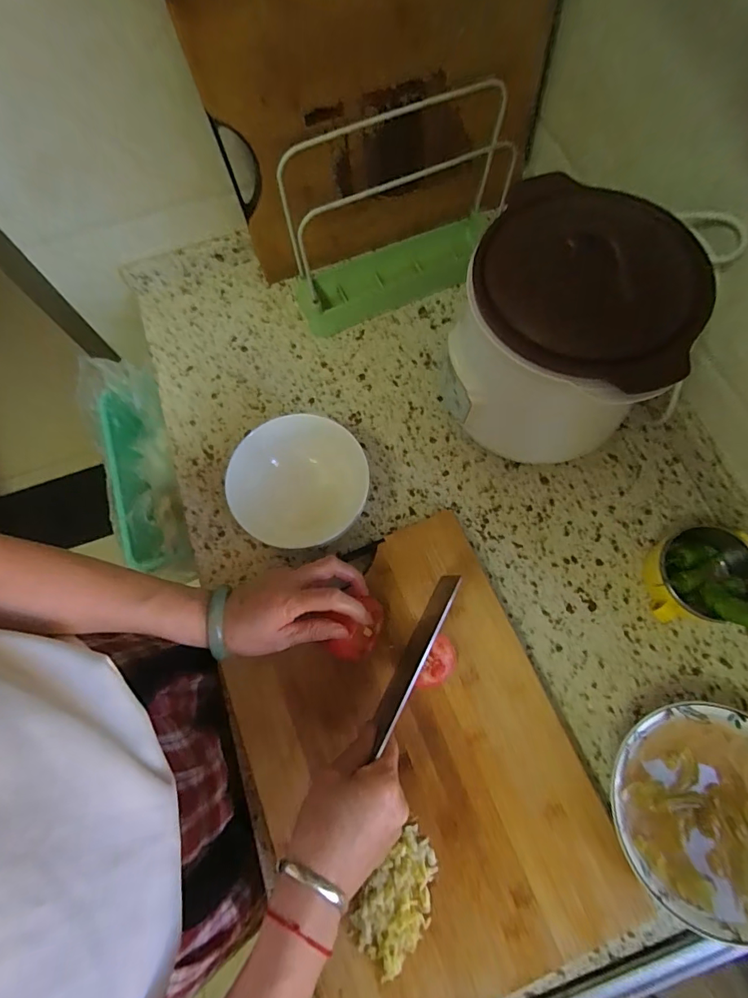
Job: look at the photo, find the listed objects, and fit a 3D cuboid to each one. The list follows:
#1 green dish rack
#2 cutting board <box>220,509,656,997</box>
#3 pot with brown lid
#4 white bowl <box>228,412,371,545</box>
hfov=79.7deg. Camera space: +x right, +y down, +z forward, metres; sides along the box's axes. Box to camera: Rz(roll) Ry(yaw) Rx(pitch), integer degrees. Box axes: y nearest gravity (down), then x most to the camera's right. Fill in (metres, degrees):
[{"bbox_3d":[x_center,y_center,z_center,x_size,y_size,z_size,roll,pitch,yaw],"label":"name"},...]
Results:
[{"bbox_3d":[0.025,-0.343,0.549,0.276,0.200,0.100,-22,72,-5],"label":"green dish rack"},{"bbox_3d":[0.031,0.251,0.435,0.304,0.035,0.407,-25,72,-6],"label":"cutting board"},{"bbox_3d":[0.187,-0.154,0.463,0.190,0.225,0.189,29,75,12],"label":"pot with brown lid"},{"bbox_3d":[-0.086,-0.022,0.515,0.158,0.068,0.126,-28,72,-7],"label":"white bowl"}]

